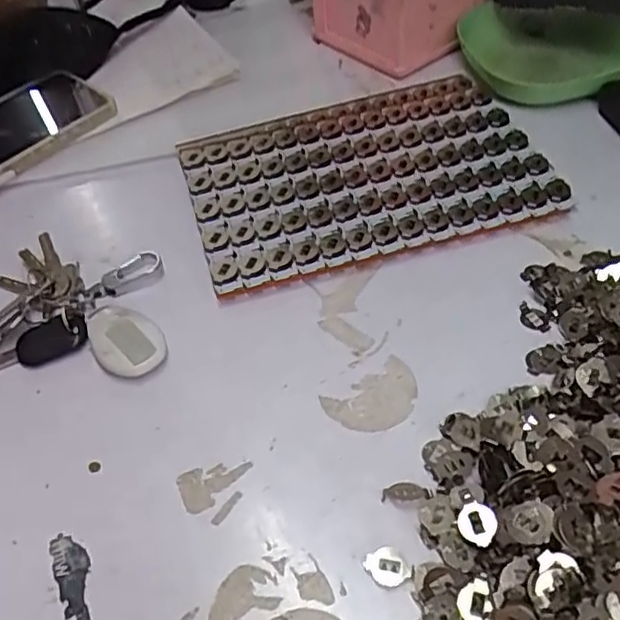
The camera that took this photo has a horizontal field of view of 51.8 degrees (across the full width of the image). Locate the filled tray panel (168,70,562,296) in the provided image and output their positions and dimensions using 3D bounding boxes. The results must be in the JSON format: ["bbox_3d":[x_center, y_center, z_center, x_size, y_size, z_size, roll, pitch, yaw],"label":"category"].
[{"bbox_3d":[0.039,-0.098,0.465,0.246,0.017,0.163,-15,51,-7],"label":"filled tray panel"}]

